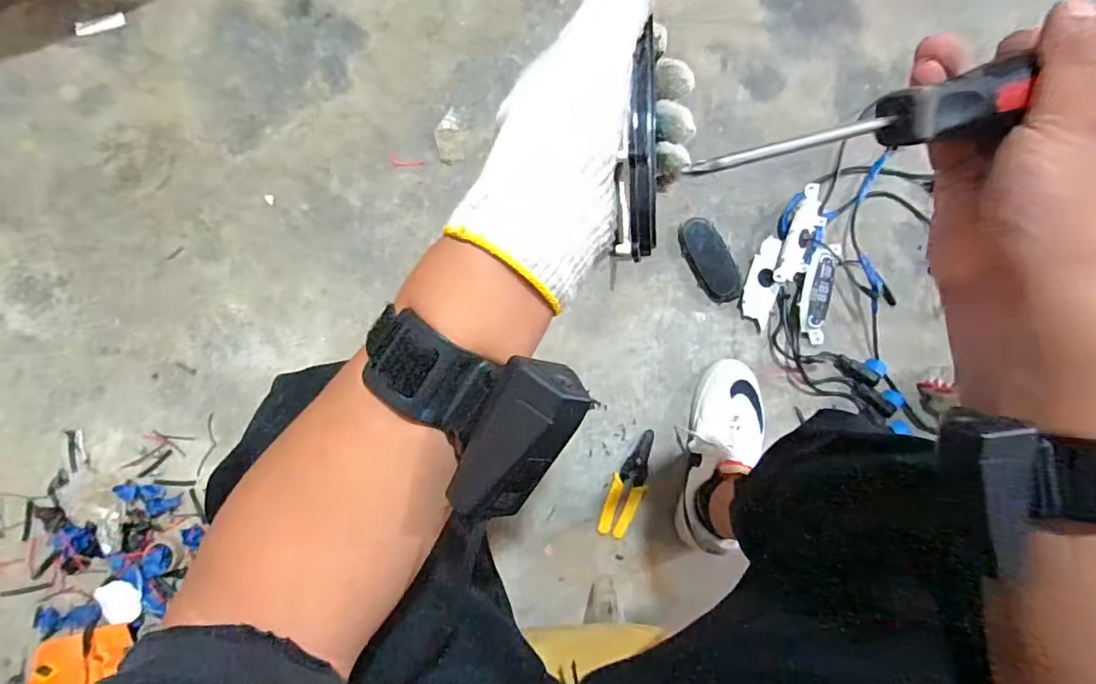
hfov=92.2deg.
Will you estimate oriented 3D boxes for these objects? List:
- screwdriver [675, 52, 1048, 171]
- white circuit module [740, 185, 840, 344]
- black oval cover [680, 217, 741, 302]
[{"bbox_3d":[0.131,-0.090,0.226,0.146,0.026,0.023,-14,85,-6],"label":"screwdriver"},{"bbox_3d":[0.387,-0.125,0.822,0.136,0.045,0.228,12,83,-3],"label":"white circuit module"},{"bbox_3d":[0.254,-0.127,0.820,0.061,0.035,0.136,-29,87,-7],"label":"black oval cover"}]

